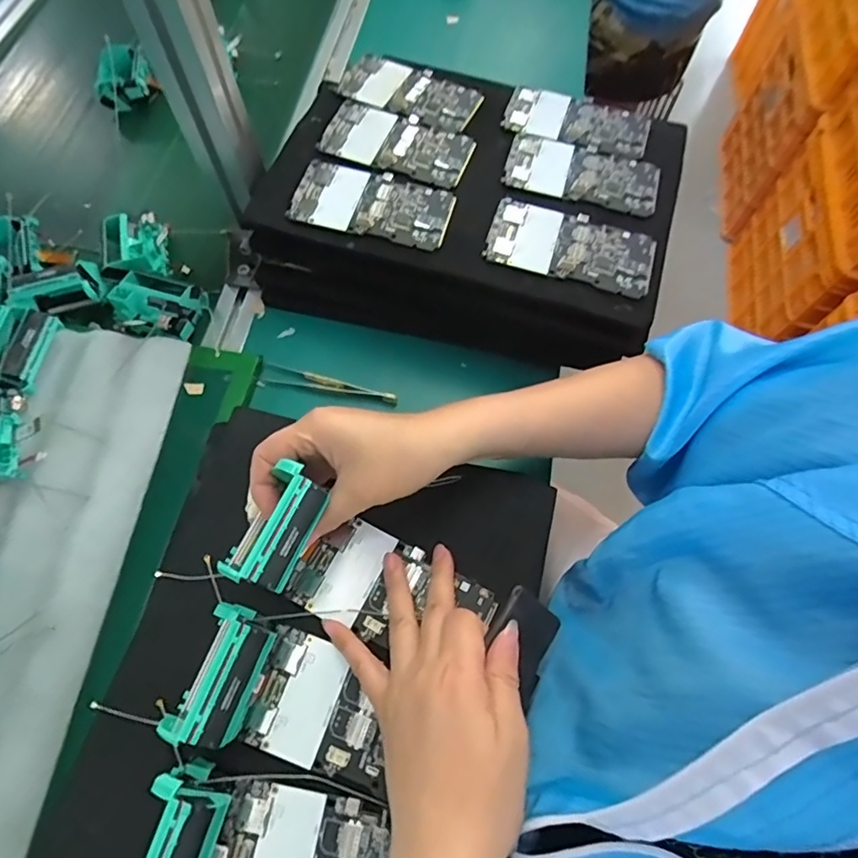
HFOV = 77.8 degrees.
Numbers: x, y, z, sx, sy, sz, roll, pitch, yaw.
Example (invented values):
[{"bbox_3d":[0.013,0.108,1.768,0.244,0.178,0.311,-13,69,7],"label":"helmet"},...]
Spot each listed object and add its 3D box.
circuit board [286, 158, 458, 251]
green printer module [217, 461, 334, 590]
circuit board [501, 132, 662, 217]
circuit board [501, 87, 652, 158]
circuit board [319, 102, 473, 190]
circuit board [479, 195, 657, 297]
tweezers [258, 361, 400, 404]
[{"bbox_3d":[-0.047,-0.190,0.450,0.131,0.007,0.066,15,67,6],"label":"circuit board"},{"bbox_3d":[-0.080,0.053,0.290,0.031,0.017,0.066,24,70,9],"label":"green printer module"},{"bbox_3d":[0.134,-0.225,0.468,0.133,0.007,0.066,19,67,7],"label":"circuit board"},{"bbox_3d":[0.139,-0.292,0.499,0.133,0.010,0.067,18,67,7],"label":"circuit board"},{"bbox_3d":[-0.029,-0.258,0.479,0.133,0.007,0.069,23,68,9],"label":"circuit board"},{"bbox_3d":[0.115,-0.149,0.435,0.132,0.010,0.065,16,67,6],"label":"circuit board"},{"bbox_3d":[-0.093,-0.042,0.492,0.127,0.010,0.019,13,67,5],"label":"tweezers"}]

